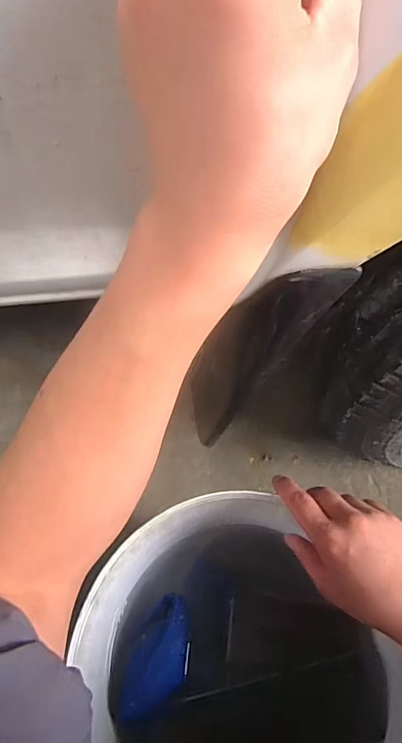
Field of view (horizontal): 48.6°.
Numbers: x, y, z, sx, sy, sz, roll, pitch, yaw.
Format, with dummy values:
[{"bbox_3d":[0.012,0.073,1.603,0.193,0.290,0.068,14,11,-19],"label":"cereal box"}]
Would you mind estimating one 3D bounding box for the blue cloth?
[{"bbox_3d":[-0.044,0.300,0.468,0.056,0.018,0.116,12,64,8],"label":"blue cloth"}]

